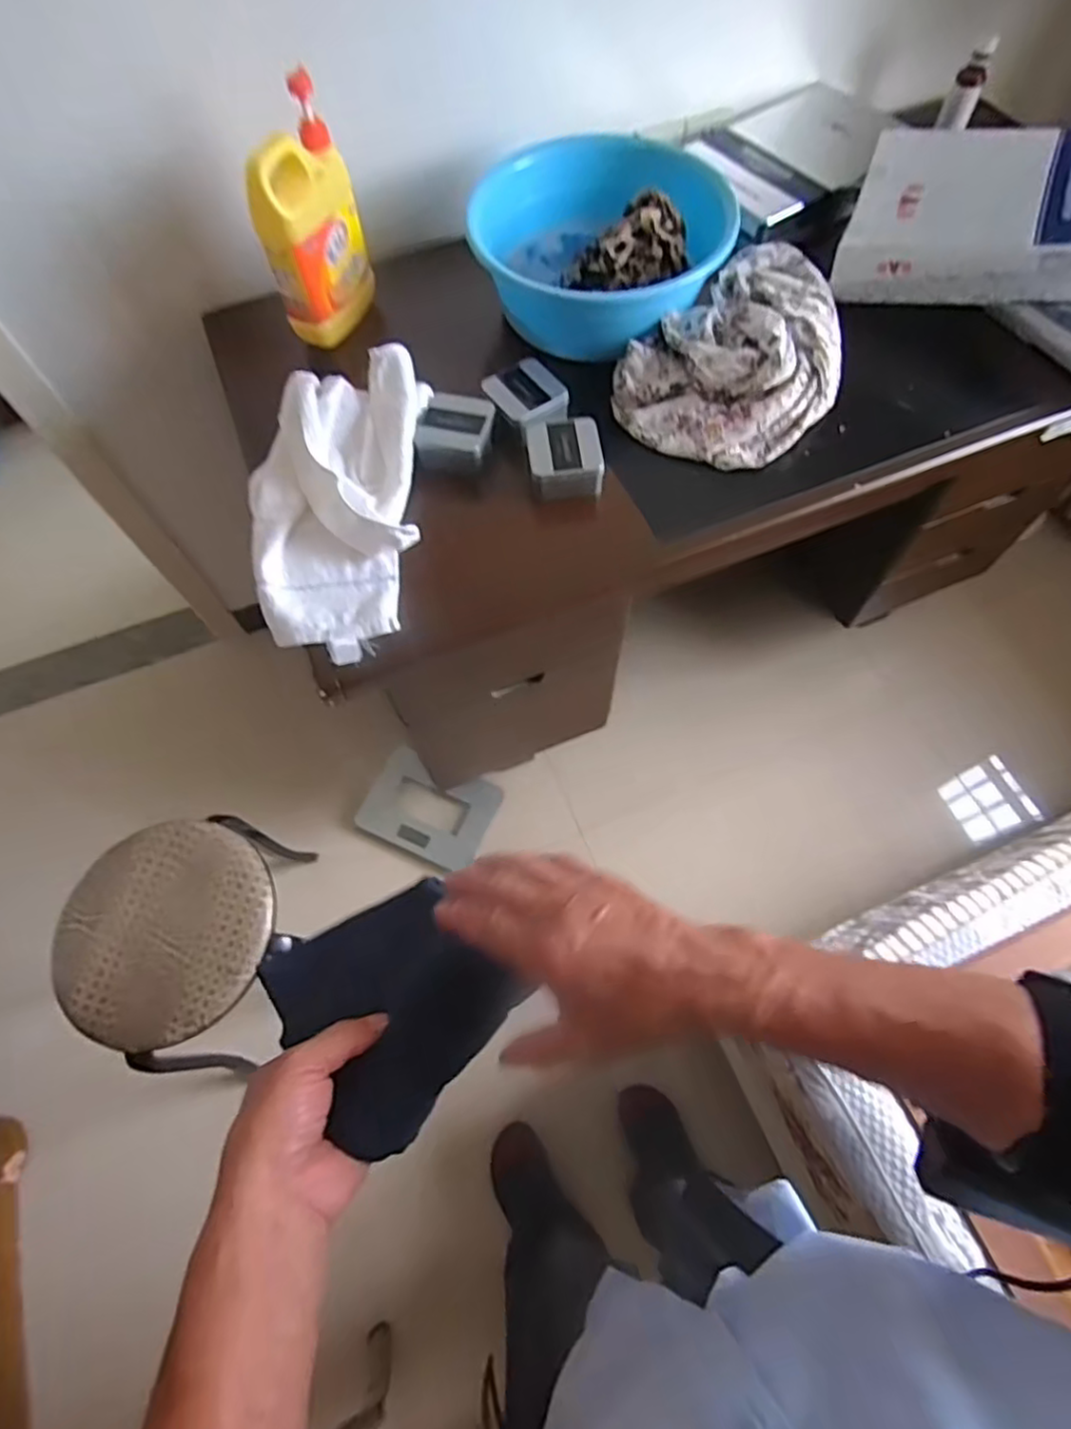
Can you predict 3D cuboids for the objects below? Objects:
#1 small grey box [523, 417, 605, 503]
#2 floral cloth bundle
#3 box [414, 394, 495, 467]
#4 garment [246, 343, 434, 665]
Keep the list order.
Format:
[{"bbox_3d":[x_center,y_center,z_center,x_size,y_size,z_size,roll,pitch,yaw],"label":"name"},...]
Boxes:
[{"bbox_3d":[0.035,-0.311,0.809,0.090,0.046,0.096,-7,65,-1],"label":"small grey box"},{"bbox_3d":[0.284,-0.473,0.853,0.239,0.085,0.365,40,72,18],"label":"floral cloth bundle"},{"bbox_3d":[-0.099,-0.355,0.831,0.088,0.041,0.093,8,66,6],"label":"box"},{"bbox_3d":[-0.247,-0.251,0.780,0.220,0.073,0.388,-1,65,2],"label":"garment"}]

